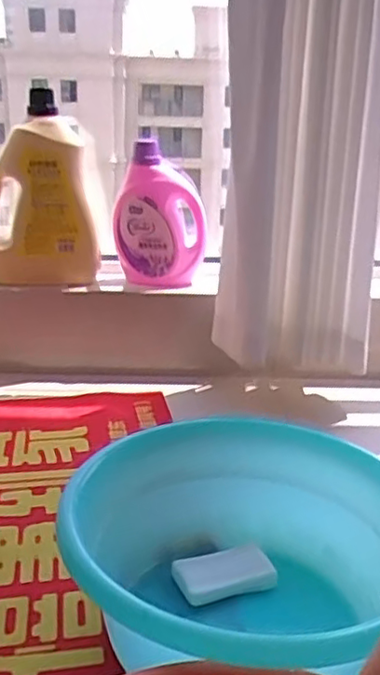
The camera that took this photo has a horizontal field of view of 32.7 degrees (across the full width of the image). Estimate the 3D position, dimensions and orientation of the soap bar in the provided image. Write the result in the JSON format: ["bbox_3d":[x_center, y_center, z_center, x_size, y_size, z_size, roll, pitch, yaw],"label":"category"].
[{"bbox_3d":[0.039,0.274,0.758,0.117,0.018,0.071,-6,19,-17],"label":"soap bar"}]

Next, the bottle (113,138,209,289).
[{"bbox_3d":[-0.060,-0.254,1.354,0.184,0.286,0.092,1,20,1],"label":"bottle"}]

